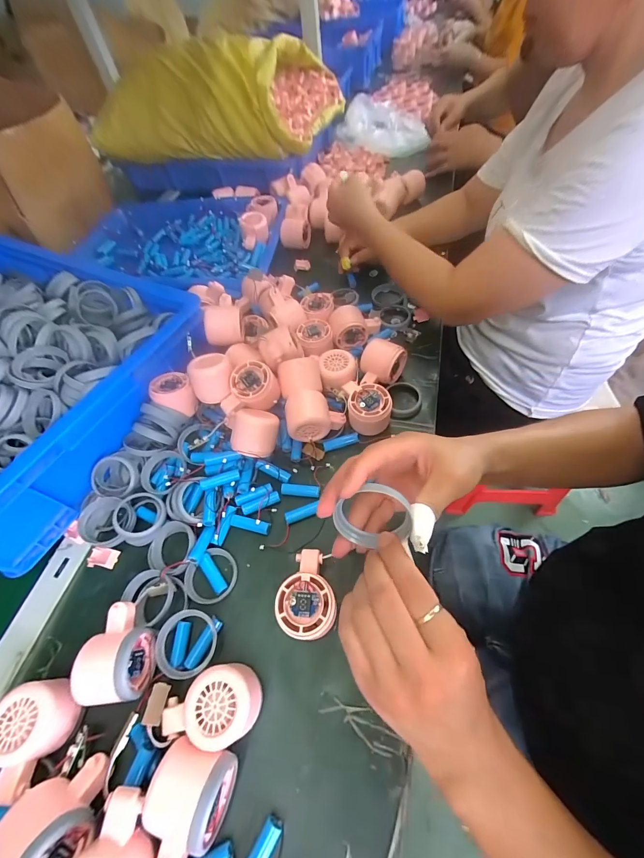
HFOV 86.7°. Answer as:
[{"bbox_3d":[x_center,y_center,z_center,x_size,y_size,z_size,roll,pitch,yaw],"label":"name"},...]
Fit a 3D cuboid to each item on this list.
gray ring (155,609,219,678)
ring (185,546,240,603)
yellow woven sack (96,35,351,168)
[{"bbox_3d":[-0.137,0.218,0.346,0.057,0.011,0.059,8,60,-15],"label":"gray ring"},{"bbox_3d":[-0.127,0.169,0.394,0.058,0.014,0.056,-3,57,5],"label":"ring"},{"bbox_3d":[-0.249,-0.851,0.871,0.578,0.158,0.372,0,57,6],"label":"yellow woven sack"}]

